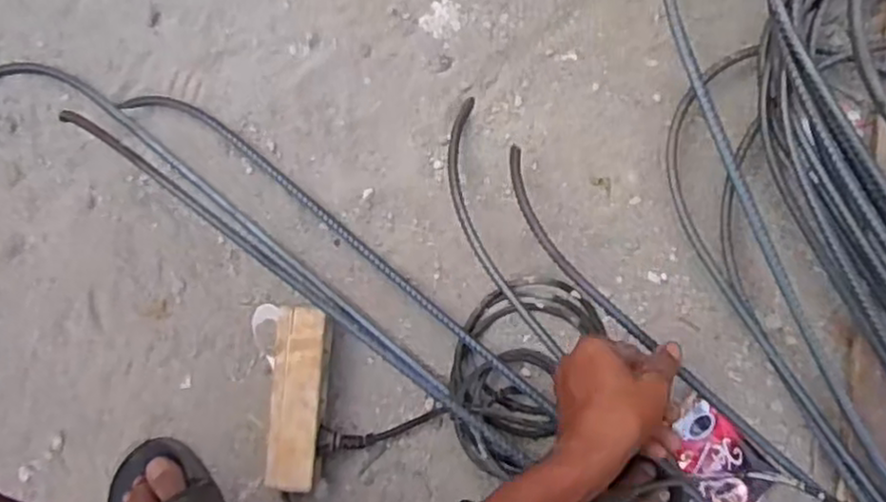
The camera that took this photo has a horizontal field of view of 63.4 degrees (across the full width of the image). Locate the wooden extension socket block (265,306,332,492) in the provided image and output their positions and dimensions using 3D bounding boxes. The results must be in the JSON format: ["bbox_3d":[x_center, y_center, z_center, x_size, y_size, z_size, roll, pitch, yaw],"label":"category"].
[{"bbox_3d":[-0.125,0.127,0.627,0.046,0.059,0.155,4,85,-1],"label":"wooden extension socket block"}]

